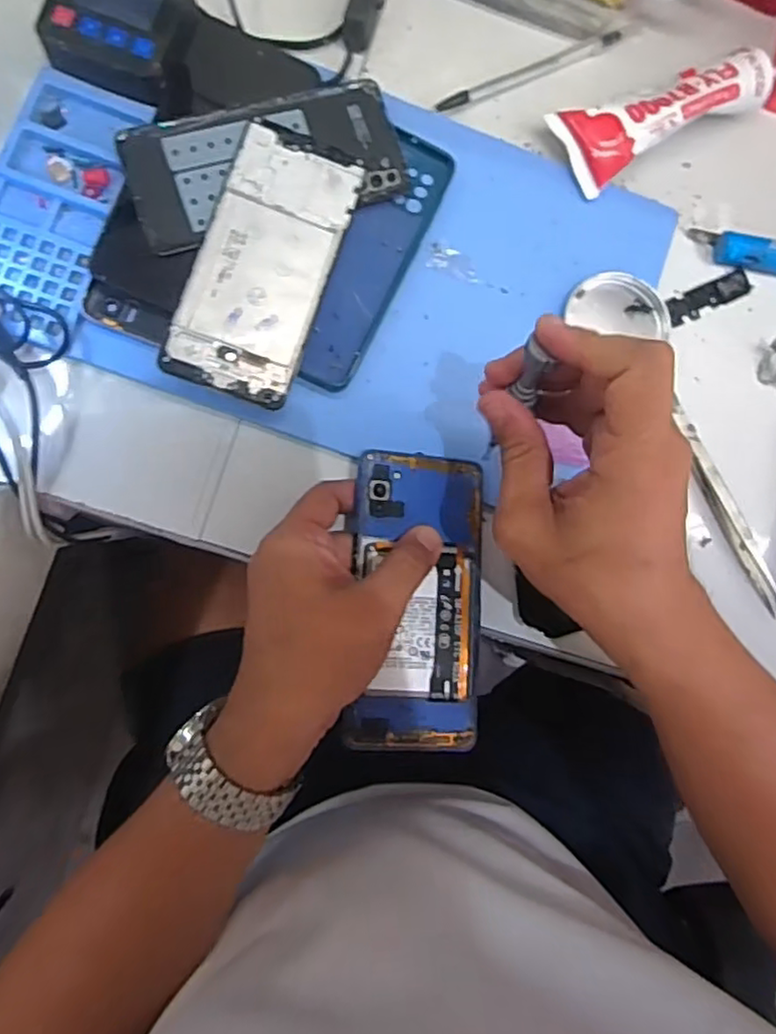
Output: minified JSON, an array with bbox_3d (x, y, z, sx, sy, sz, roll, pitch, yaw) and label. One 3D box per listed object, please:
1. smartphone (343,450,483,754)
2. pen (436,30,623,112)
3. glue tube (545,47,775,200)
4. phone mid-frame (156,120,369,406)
[{"bbox_3d":[0.017,0.044,0.367,0.071,0.010,0.159,1,80,-6],"label":"smartphone"},{"bbox_3d":[0.090,-0.284,0.424,0.135,0.009,0.011,-28,87,-9],"label":"pen"},{"bbox_3d":[0.172,-0.252,0.419,0.137,0.037,0.054,-26,88,-10],"label":"glue tube"},{"bbox_3d":[-0.068,-0.140,0.374,0.069,0.004,0.151,19,82,-6],"label":"phone mid-frame"}]

